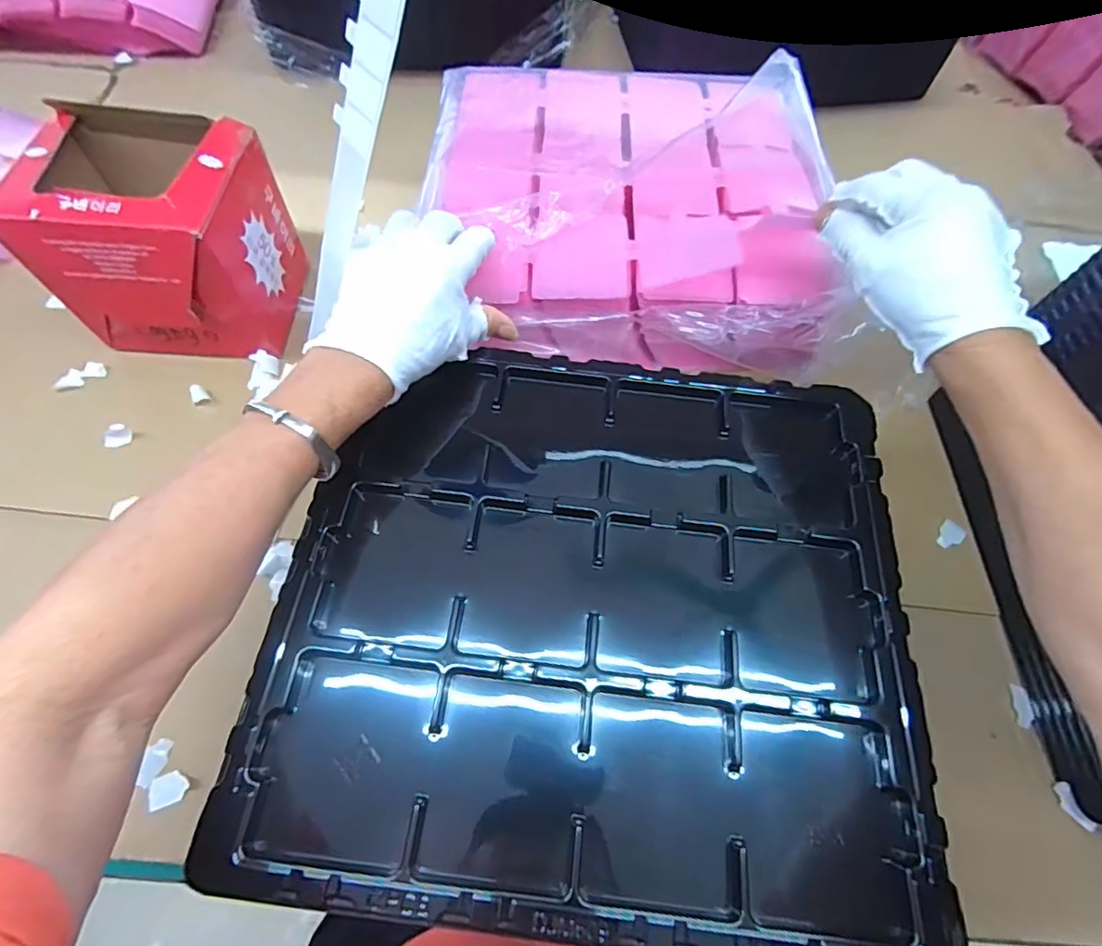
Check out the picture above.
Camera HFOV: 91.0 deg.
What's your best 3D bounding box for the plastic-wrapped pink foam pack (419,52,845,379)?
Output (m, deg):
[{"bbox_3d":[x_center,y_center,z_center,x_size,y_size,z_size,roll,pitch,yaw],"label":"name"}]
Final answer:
[{"bbox_3d":[0.063,-0.246,0.499,0.330,0.100,0.320,3,64,-1],"label":"plastic-wrapped pink foam pack"}]

